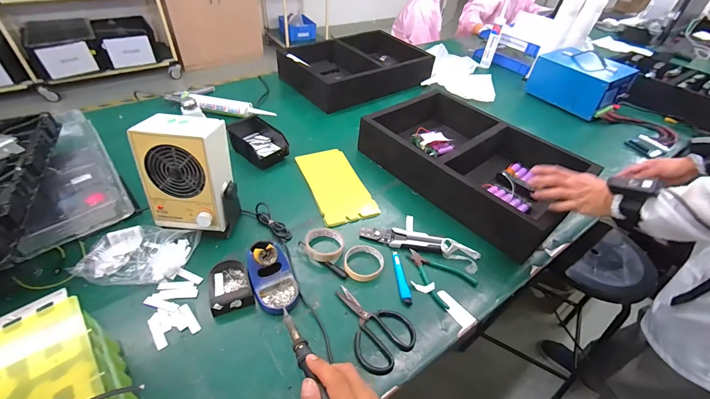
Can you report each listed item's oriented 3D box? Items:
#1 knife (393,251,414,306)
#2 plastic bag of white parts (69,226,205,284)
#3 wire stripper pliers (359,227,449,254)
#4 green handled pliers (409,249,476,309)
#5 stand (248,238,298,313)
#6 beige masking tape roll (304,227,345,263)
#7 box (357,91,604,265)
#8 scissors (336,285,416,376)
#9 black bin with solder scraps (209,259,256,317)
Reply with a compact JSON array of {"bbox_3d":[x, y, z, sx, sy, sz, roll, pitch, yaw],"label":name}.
[{"bbox_3d":[0.097,0.159,0.672,0.020,0.012,0.131,-1,44,-7],"label":"knife"},{"bbox_3d":[-0.440,0.106,0.653,0.208,0.051,0.124,2,43,-4],"label":"plastic bag of white parts"},{"bbox_3d":[0.108,0.083,0.742,0.188,0.026,0.053,12,44,7],"label":"wire stripper pliers"},{"bbox_3d":[0.175,0.155,0.686,0.100,0.011,0.141,-24,51,-28],"label":"green handled pliers"},{"bbox_3d":[-0.162,0.142,0.621,0.083,0.083,0.139,-19,49,-24],"label":"stand"},{"bbox_3d":[-0.066,0.095,0.713,0.085,0.019,0.090,3,43,-3],"label":"beige masking tape roll"},{"bbox_3d":[0.327,-0.119,0.913,0.371,0.116,0.538,-29,53,-31],"label":"box"},{"bbox_3d":[0.021,0.226,0.591,0.109,0.017,0.173,-31,54,-32],"label":"scissors"},{"bbox_3d":[-0.246,0.166,0.626,0.078,0.033,0.109,-16,48,-22],"label":"black bin with solder scraps"}]

